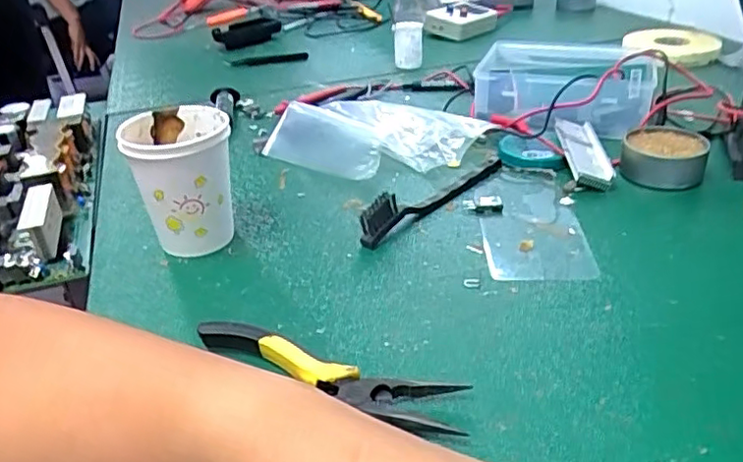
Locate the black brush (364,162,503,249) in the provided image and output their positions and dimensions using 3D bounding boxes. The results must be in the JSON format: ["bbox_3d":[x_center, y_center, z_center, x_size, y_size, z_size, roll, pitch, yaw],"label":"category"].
[{"bbox_3d":[0.052,-0.033,0.489,0.163,0.032,0.016,-29,39,-35],"label":"black brush"}]

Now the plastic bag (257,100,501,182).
[{"bbox_3d":[-0.001,-0.094,0.590,0.175,0.034,0.133,20,39,35],"label":"plastic bag"}]

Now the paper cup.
[{"bbox_3d":[-0.131,-0.032,0.447,0.068,0.092,0.074,-3,31,2],"label":"paper cup"}]

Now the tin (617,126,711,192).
[{"bbox_3d":[0.239,-0.061,0.511,0.062,0.031,0.062,14,35,27],"label":"tin"}]

